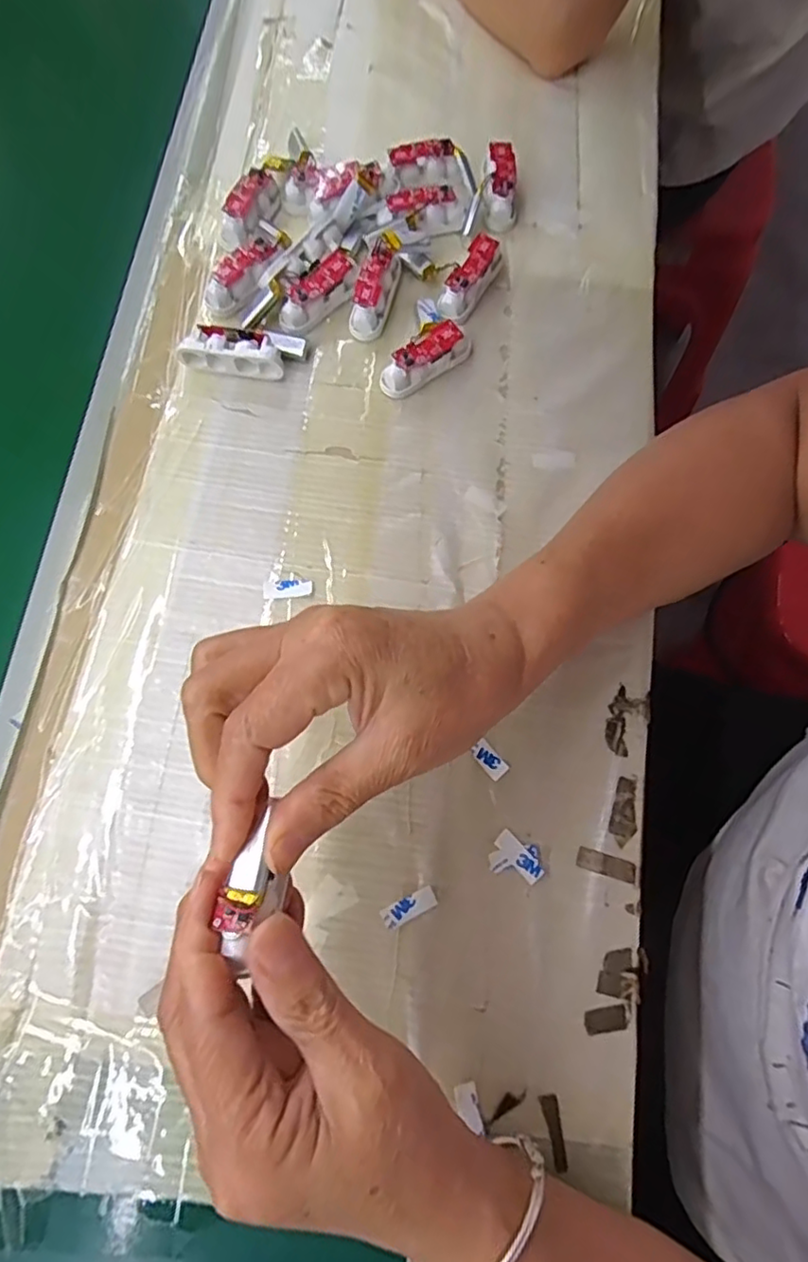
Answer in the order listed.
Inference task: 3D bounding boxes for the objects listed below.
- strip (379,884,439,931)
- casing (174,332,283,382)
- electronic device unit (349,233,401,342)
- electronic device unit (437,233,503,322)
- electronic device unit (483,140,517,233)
[{"bbox_3d":[0.003,0.134,0.296,0.027,0.004,0.011,-23,72,-12],"label":"strip"},{"bbox_3d":[-0.103,-0.166,0.367,0.062,0.021,0.017,9,75,3],"label":"casing"},{"bbox_3d":[-0.019,-0.213,0.379,0.022,0.023,0.058,12,75,4],"label":"electronic device unit"},{"bbox_3d":[0.042,-0.221,0.381,0.020,0.021,0.056,28,77,8],"label":"electronic device unit"},{"bbox_3d":[0.064,-0.296,0.400,0.021,0.017,0.056,2,88,1],"label":"electronic device unit"}]

